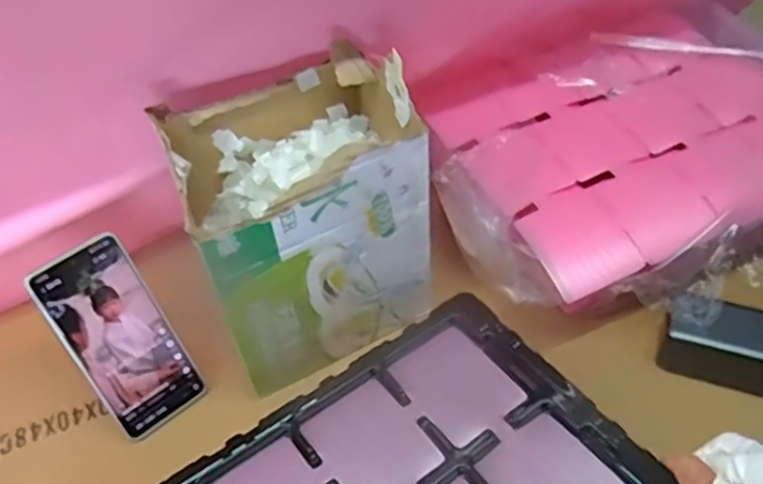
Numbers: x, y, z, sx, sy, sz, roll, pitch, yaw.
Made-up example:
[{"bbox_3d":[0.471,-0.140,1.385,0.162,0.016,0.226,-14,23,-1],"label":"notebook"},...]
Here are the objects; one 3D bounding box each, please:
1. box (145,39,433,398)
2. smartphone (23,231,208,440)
[{"bbox_3d":[-0.067,-0.024,0.602,0.183,0.211,0.162,-23,49,-17],"label":"box"},{"bbox_3d":[-0.218,0.081,0.592,0.079,0.169,0.009,-35,23,-26],"label":"smartphone"}]

